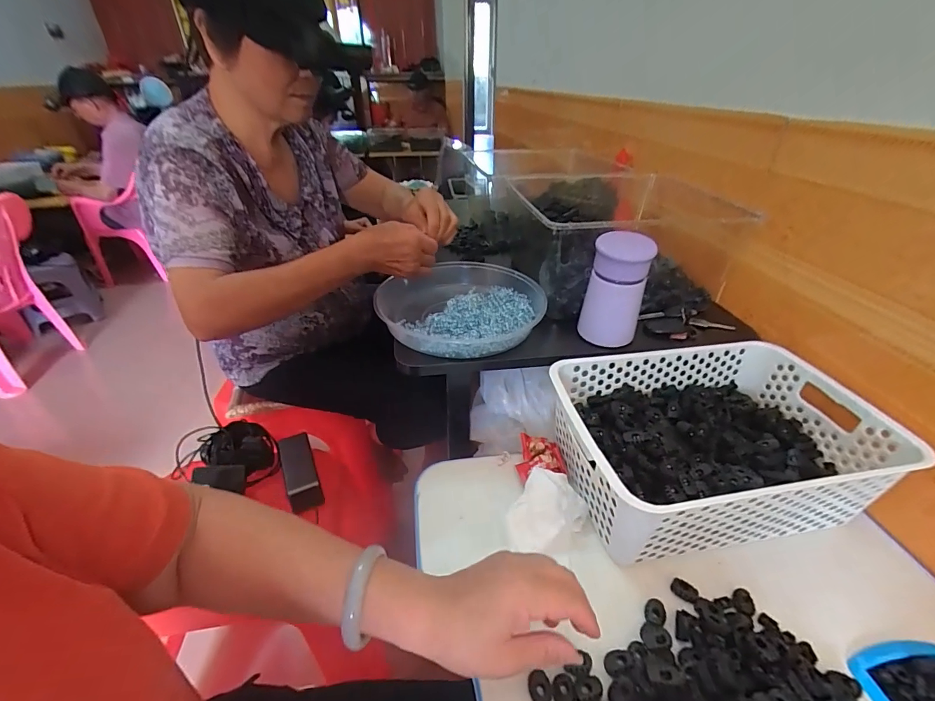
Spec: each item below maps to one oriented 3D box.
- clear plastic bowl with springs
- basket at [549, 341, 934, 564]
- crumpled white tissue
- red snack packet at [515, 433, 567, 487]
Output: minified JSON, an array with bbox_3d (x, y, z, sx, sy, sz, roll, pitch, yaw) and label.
[{"bbox_3d":[-0.009,-0.072,0.596,0.228,0.047,0.248,-3,36,2],"label":"clear plastic bowl with springs"},{"bbox_3d":[0.263,0.091,0.452,0.310,0.113,0.208,-8,36,-5],"label":"basket"},{"bbox_3d":[0.077,0.162,0.430,0.083,0.030,0.064,-19,38,-19],"label":"crumpled white tissue"},{"bbox_3d":[0.085,0.126,0.494,0.056,0.022,0.057,-8,36,-5],"label":"red snack packet"}]

